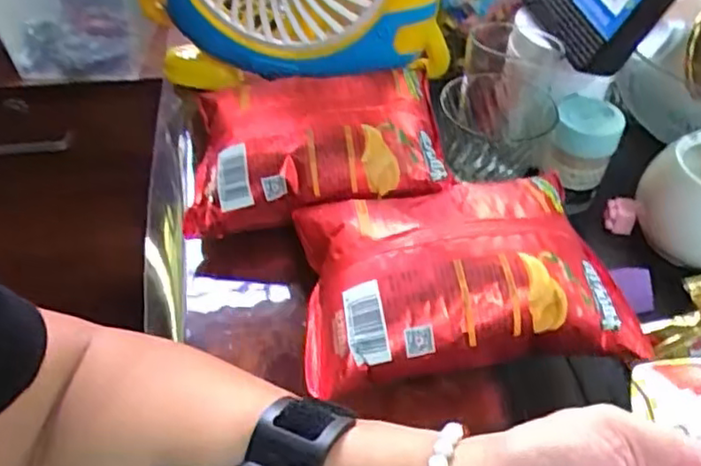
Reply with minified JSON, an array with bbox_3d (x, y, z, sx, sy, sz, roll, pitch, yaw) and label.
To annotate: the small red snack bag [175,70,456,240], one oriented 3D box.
[{"bbox_3d":[-0.025,-0.063,0.453,0.168,0.060,0.110,-2,46,-4],"label":"small red snack bag"}]

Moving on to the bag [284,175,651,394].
[{"bbox_3d":[0.065,0.019,0.380,0.182,0.050,0.123,-4,46,-6],"label":"bag"}]

